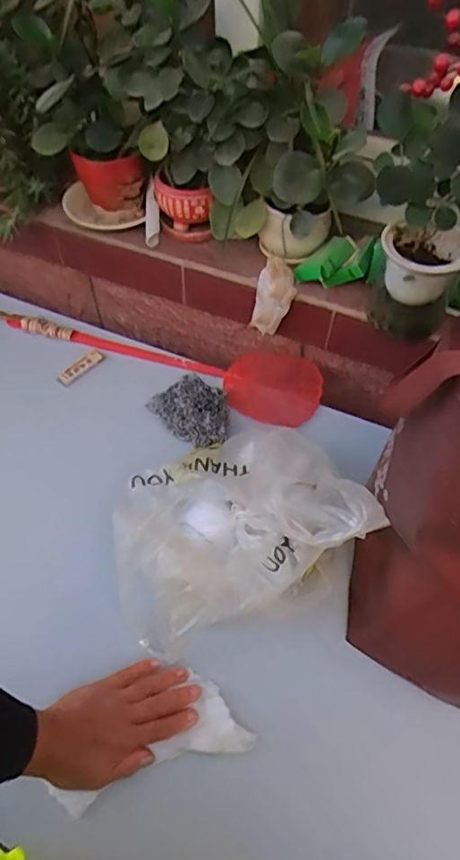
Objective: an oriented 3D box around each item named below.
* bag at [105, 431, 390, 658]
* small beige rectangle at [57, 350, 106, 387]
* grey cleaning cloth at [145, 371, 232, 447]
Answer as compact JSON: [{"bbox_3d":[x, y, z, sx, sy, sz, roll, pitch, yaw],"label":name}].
[{"bbox_3d":[-0.010,0.088,0.541,0.242,0.168,0.214,-18,55,-14],"label":"bag"},{"bbox_3d":[-0.229,-0.098,0.792,0.023,0.010,0.075,36,61,24],"label":"small beige rectangle"},{"bbox_3d":[-0.045,-0.032,0.718,0.091,0.042,0.127,-37,61,-25],"label":"grey cleaning cloth"}]

